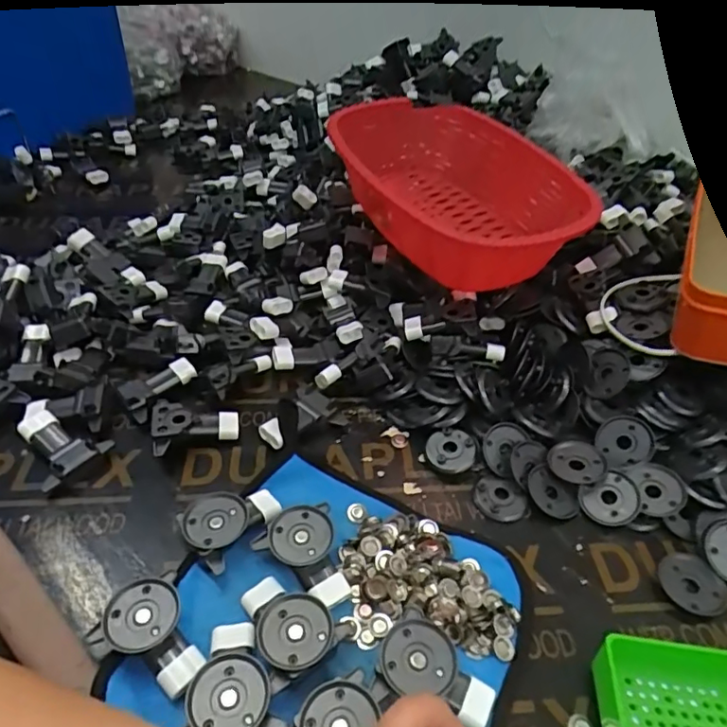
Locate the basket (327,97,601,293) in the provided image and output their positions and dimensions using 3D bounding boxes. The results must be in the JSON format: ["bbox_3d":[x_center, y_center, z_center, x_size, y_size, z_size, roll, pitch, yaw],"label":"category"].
[{"bbox_3d":[0.105,-0.161,0.562,0.205,0.114,0.268,-12,45,-13],"label":"basket"}]

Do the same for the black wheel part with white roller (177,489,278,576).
[{"bbox_3d":[-0.093,0.108,0.389,0.047,0.027,0.065,31,51,28],"label":"black wheel part with white roller"}]

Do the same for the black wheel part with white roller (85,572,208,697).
[{"bbox_3d":[-0.123,0.162,0.329,0.065,0.029,0.053,32,52,29],"label":"black wheel part with white roller"}]

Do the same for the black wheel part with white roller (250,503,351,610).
[{"bbox_3d":[-0.039,0.129,0.368,0.053,0.026,0.063,-16,46,-17],"label":"black wheel part with white roller"}]

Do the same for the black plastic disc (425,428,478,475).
[{"bbox_3d":[0.071,0.069,0.451,0.039,0.007,0.037,1,59,-2],"label":"black plastic disc"}]

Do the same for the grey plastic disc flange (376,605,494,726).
[{"bbox_3d":[0.043,0.175,0.319,0.065,0.020,0.043,20,47,19],"label":"grey plastic disc flange"}]

